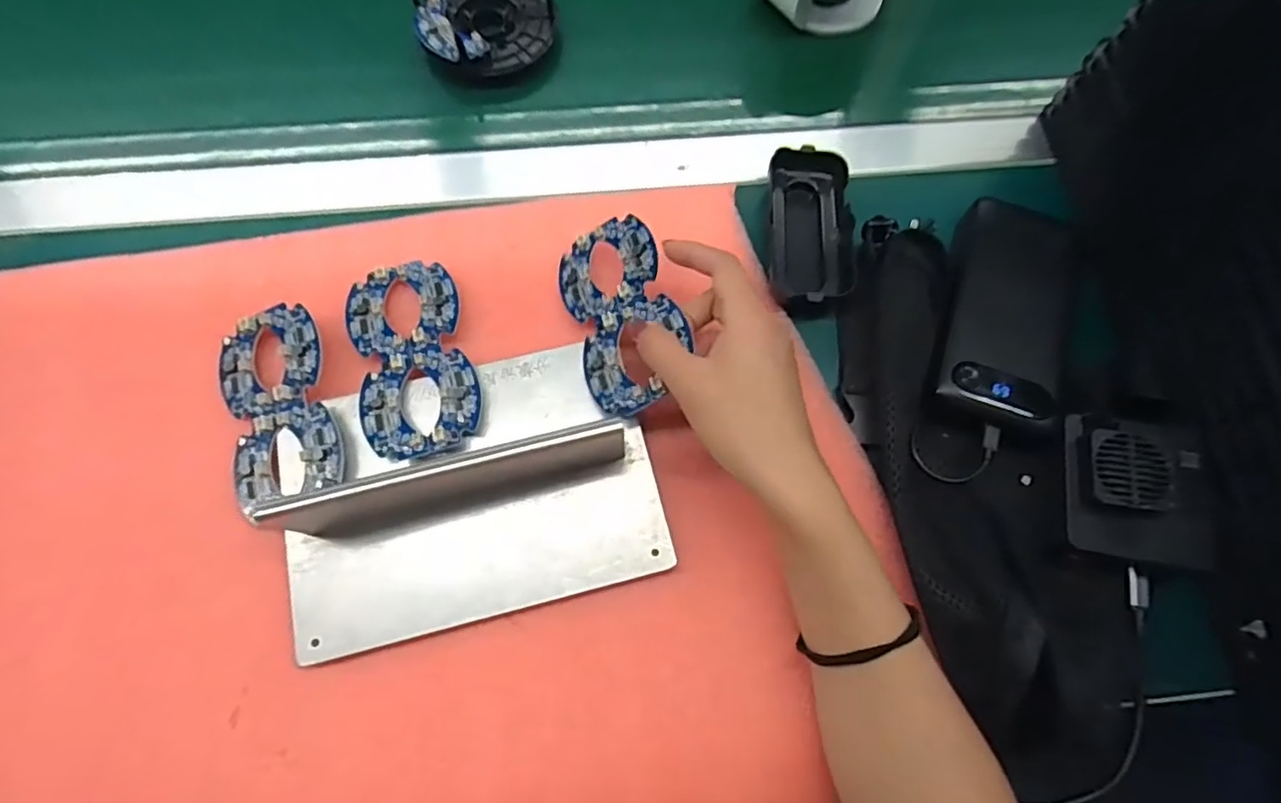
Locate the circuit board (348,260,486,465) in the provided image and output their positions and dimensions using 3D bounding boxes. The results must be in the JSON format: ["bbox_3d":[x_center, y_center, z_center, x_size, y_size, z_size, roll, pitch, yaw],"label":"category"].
[{"bbox_3d":[-0.133,-0.028,0.364,0.065,0.004,0.125,-17,67,-8],"label":"circuit board"}]

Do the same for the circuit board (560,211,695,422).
[{"bbox_3d":[-0.011,-0.053,0.362,0.064,0.005,0.124,-26,62,17],"label":"circuit board"}]

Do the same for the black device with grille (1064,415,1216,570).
[{"bbox_3d":[0.267,0.046,0.335,0.068,0.026,0.078,8,69,2],"label":"black device with grille"}]

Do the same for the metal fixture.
[{"bbox_3d":[-0.092,0.044,0.327,0.198,0.053,0.139,-14,76,-7],"label":"metal fixture"}]

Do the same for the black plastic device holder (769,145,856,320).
[{"bbox_3d":[0.112,-0.113,0.407,0.051,0.016,0.110,2,73,1],"label":"black plastic device holder"}]

